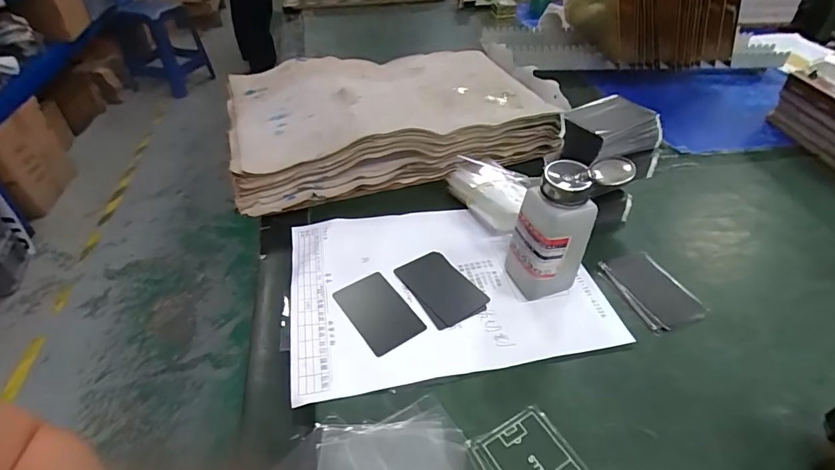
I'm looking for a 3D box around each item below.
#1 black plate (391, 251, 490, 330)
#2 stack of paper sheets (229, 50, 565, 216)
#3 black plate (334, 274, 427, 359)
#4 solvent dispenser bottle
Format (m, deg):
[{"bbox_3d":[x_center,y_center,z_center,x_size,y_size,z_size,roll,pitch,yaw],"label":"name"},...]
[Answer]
[{"bbox_3d":[0.022,0.051,0.429,0.058,0.004,0.091,-24,47,-25],"label":"black plate"},{"bbox_3d":[-0.038,-0.174,0.615,0.429,0.083,0.261,-12,44,-15],"label":"stack of paper sheets"},{"bbox_3d":[-0.037,0.072,0.406,0.054,0.005,0.085,-26,49,-27],"label":"black plate"},{"bbox_3d":[0.129,-0.005,0.390,0.070,0.138,0.048,-6,42,-8],"label":"solvent dispenser bottle"}]

